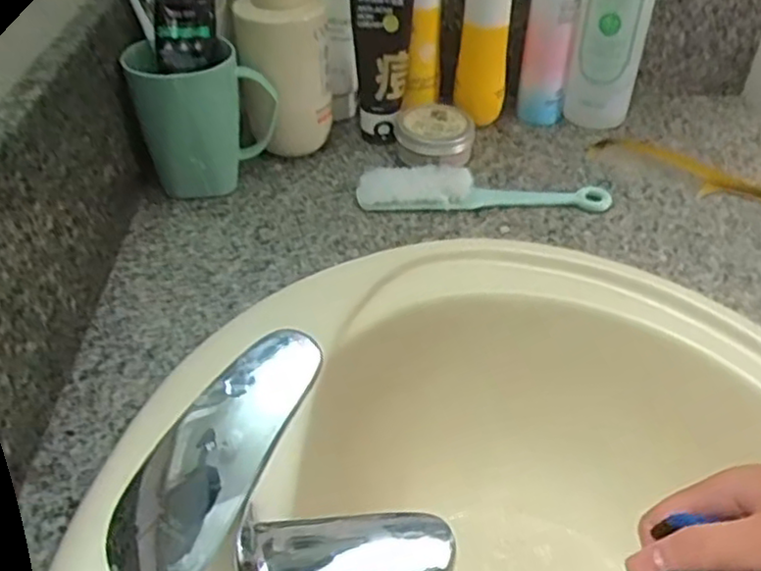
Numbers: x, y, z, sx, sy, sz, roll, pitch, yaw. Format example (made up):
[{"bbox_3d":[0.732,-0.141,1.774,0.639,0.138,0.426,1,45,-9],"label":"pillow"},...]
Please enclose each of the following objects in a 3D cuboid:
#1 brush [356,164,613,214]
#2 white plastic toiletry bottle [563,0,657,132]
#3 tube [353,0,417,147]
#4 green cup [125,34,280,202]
[{"bbox_3d":[0.085,-0.081,0.577,0.206,0.021,0.042,-1,41,-1],"label":"brush"},{"bbox_3d":[0.212,-0.245,0.625,0.064,0.206,0.050,15,43,16],"label":"white plastic toiletry bottle"},{"bbox_3d":[0.001,-0.203,0.600,0.055,0.152,0.032,1,41,1],"label":"tube"},{"bbox_3d":[-0.137,-0.130,0.556,0.105,0.114,0.069,-12,43,-14],"label":"green cup"}]

